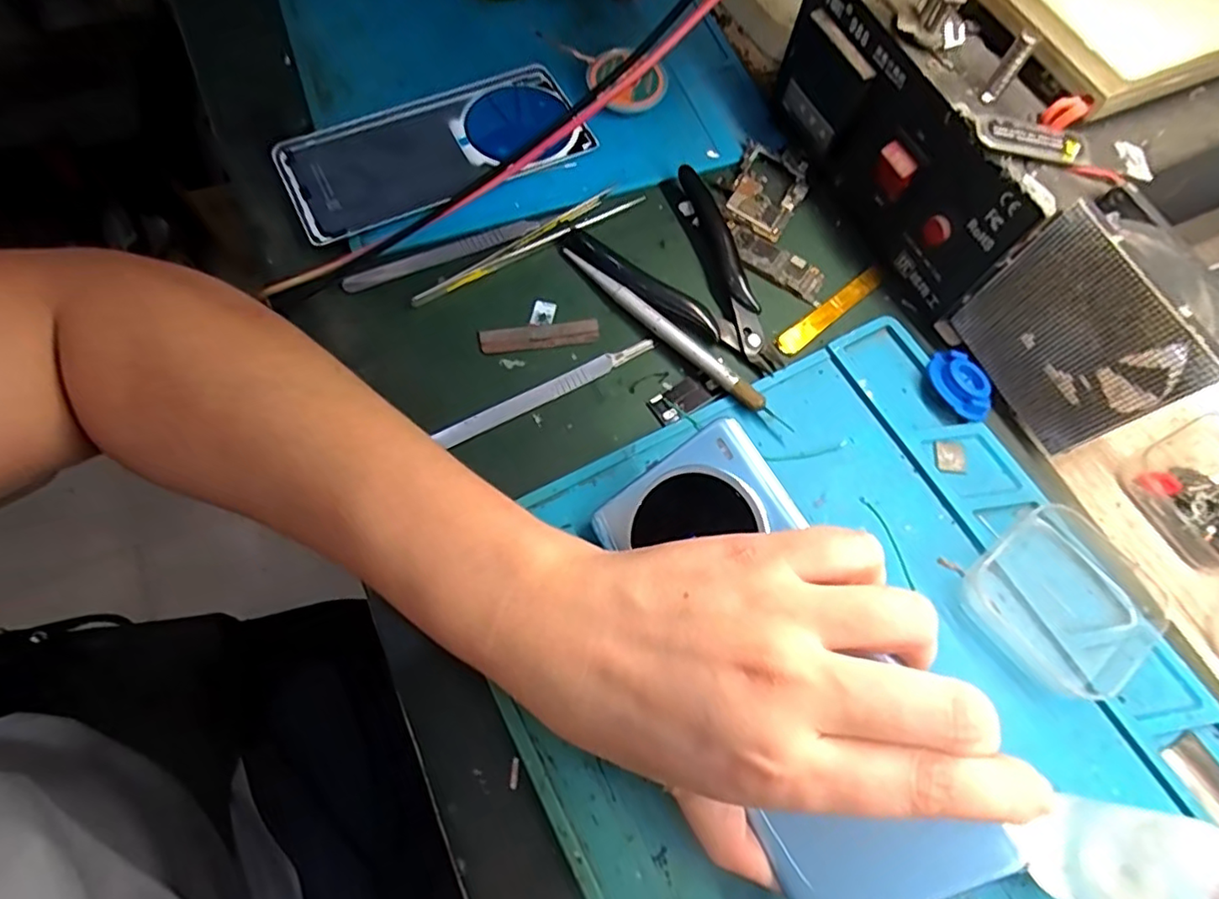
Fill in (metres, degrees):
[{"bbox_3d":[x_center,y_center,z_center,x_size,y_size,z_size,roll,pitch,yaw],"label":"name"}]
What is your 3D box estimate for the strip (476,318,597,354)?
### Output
[{"bbox_3d":[-0.035,-0.056,0.300,0.058,0.004,0.012,-7,68,-4],"label":"strip"}]

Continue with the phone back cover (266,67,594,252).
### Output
[{"bbox_3d":[-0.095,-0.167,0.337,0.163,0.013,0.078,-26,71,-11],"label":"phone back cover"}]

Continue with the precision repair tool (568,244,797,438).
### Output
[{"bbox_3d":[0.029,-0.056,0.298,0.138,0.010,0.009,42,73,14],"label":"precision repair tool"}]

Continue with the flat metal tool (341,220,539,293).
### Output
[{"bbox_3d":[-0.086,-0.101,0.314,0.102,0.004,0.012,-23,70,-10],"label":"flat metal tool"}]

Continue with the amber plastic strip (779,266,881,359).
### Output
[{"bbox_3d":[0.113,-0.071,0.313,0.072,0.004,0.011,-38,73,-15],"label":"amber plastic strip"}]

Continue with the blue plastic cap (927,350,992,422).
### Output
[{"bbox_3d":[0.166,-0.031,0.291,0.024,0.009,0.036,-6,68,-3],"label":"blue plastic cap"}]

